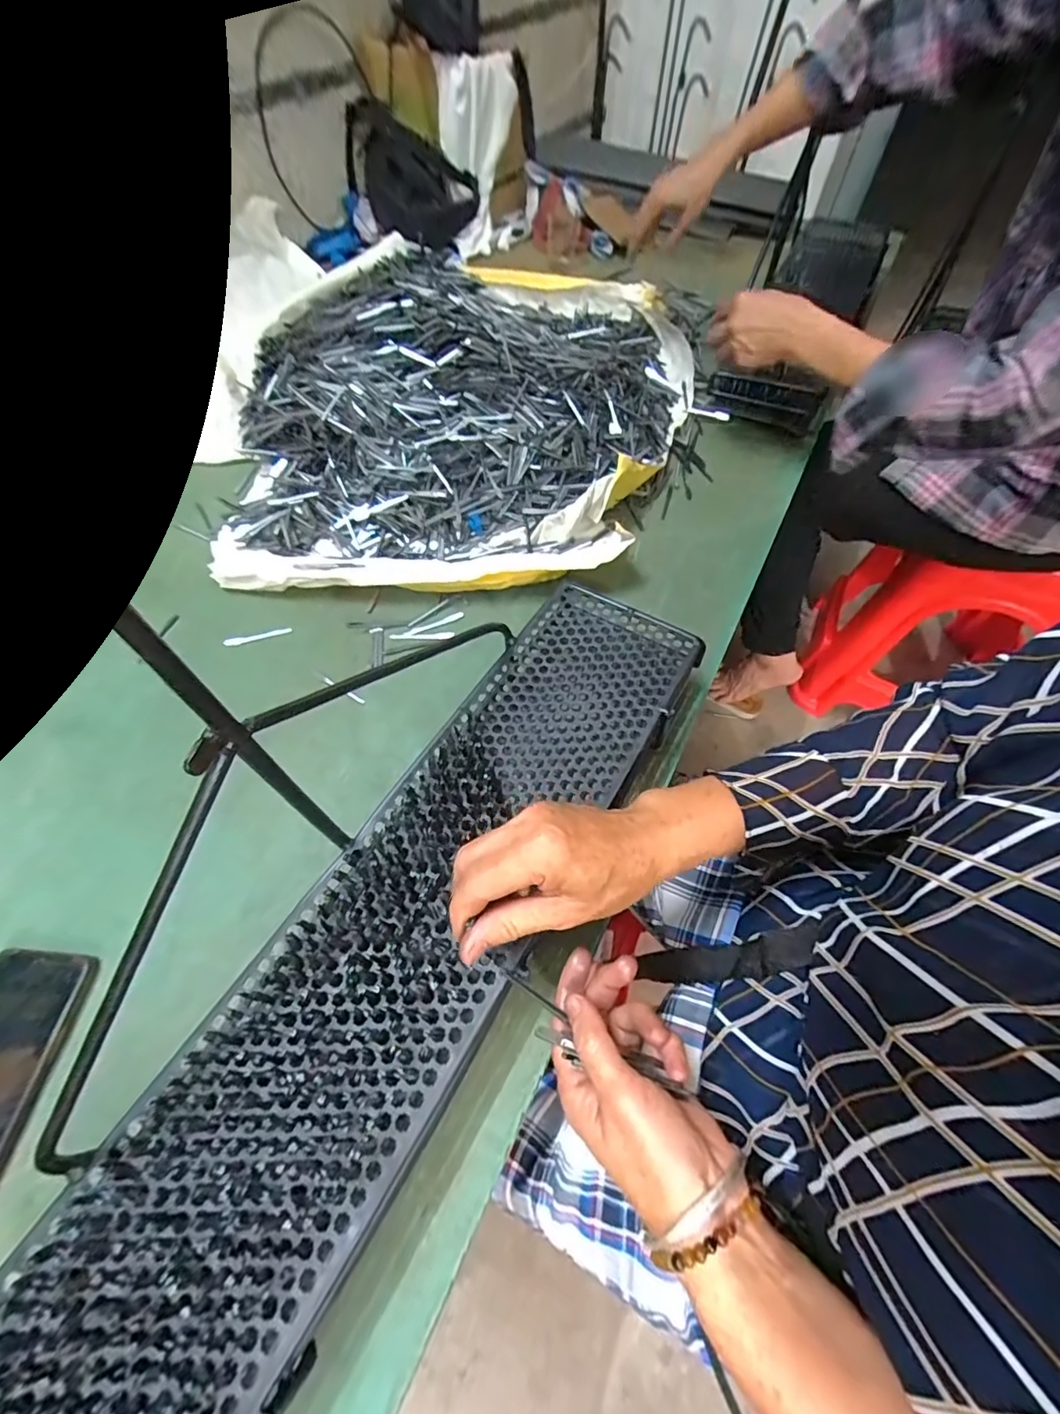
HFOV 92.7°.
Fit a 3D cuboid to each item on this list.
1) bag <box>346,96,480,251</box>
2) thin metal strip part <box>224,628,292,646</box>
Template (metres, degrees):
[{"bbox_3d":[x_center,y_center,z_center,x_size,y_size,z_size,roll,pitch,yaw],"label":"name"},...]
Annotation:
[{"bbox_3d":[-0.247,-1.080,1.040,0.151,0.183,0.260,-39,65,-18],"label":"bag"},{"bbox_3d":[-0.290,-0.075,0.539,0.070,0.004,0.010,-11,60,-4],"label":"thin metal strip part"}]

